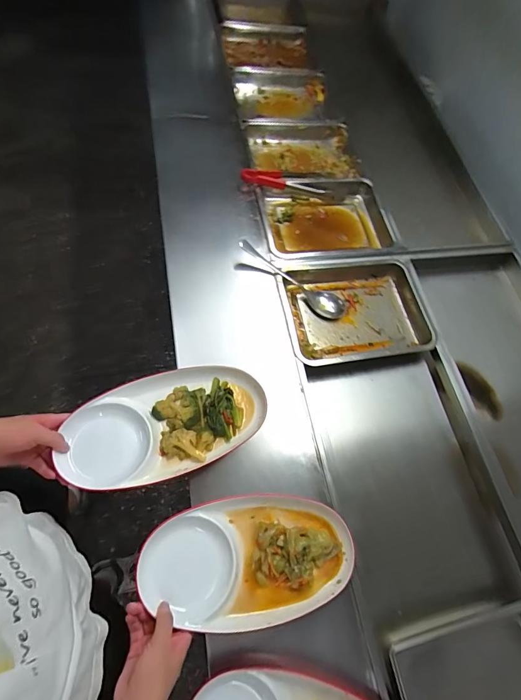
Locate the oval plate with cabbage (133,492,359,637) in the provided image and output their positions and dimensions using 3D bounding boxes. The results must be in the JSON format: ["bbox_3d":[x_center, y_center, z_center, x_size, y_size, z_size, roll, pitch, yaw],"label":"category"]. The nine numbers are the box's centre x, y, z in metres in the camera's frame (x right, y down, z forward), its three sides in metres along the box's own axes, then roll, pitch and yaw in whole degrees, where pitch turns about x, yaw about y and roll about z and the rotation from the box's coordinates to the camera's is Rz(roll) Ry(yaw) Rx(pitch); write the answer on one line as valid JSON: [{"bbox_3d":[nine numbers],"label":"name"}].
[{"bbox_3d":[-0.010,0.327,0.578,0.334,0.047,0.172,2,61,-19],"label":"oval plate with cabbage"}]

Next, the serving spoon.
[{"bbox_3d":[0.078,-0.167,0.878,0.287,0.054,0.067,34,68,-4],"label":"serving spoon"}]

